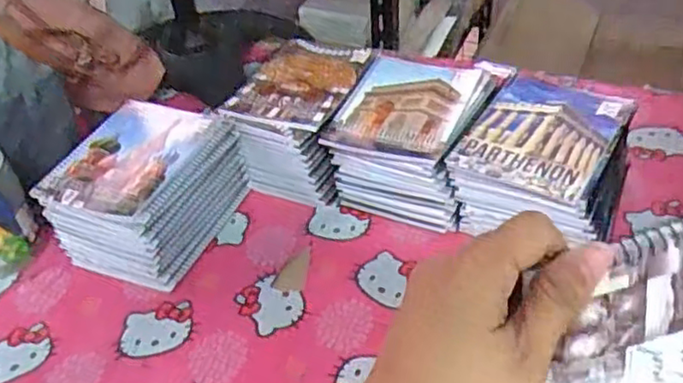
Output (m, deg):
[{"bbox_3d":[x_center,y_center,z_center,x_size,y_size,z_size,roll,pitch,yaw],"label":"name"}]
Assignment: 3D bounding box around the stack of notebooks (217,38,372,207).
[{"bbox_3d":[-0.051,-0.105,0.941,0.159,0.117,0.219,11,44,19],"label":"stack of notebooks"}]

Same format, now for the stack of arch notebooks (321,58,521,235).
[{"bbox_3d":[0.093,-0.072,0.877,0.173,0.120,0.198,16,46,24],"label":"stack of arch notebooks"}]

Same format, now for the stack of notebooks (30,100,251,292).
[{"bbox_3d":[-0.244,-0.002,0.851,0.162,0.125,0.201,13,45,22],"label":"stack of notebooks"}]

